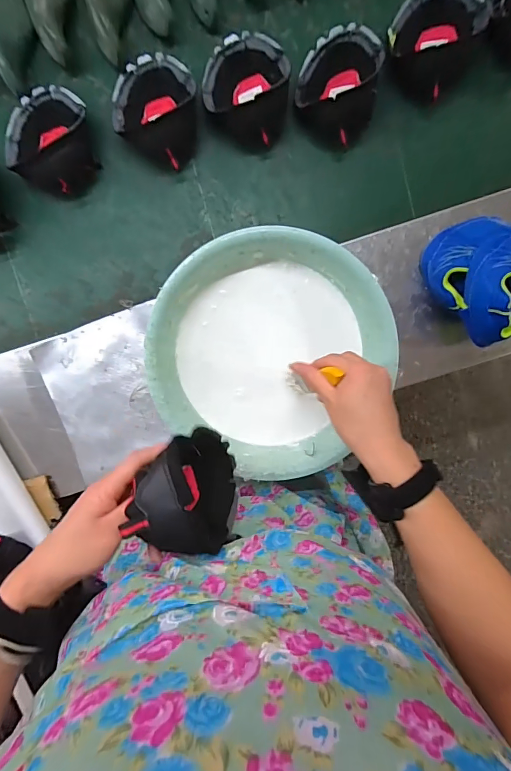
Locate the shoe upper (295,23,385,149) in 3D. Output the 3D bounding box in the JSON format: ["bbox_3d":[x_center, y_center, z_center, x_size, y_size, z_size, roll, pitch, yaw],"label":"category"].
[{"bbox_3d":[0.115,-0.427,0.549,0.115,0.057,0.150,15,98,-2],"label":"shoe upper"}]

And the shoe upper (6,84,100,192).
[{"bbox_3d":[-0.295,-0.353,0.562,0.120,0.056,0.140,9,98,-3],"label":"shoe upper"}]

